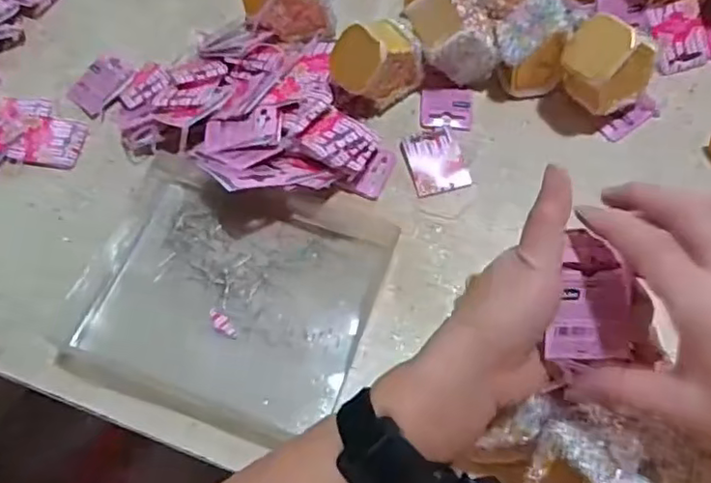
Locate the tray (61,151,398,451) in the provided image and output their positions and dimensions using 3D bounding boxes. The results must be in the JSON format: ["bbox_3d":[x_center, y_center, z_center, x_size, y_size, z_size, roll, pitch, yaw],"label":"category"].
[{"bbox_3d":[-0.096,0.036,0.490,0.218,0.020,0.197,17,68,10],"label":"tray"}]

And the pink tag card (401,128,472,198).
[{"bbox_3d":[0.068,-0.068,0.527,0.046,0.008,0.055,-15,66,-4],"label":"pink tag card"}]

